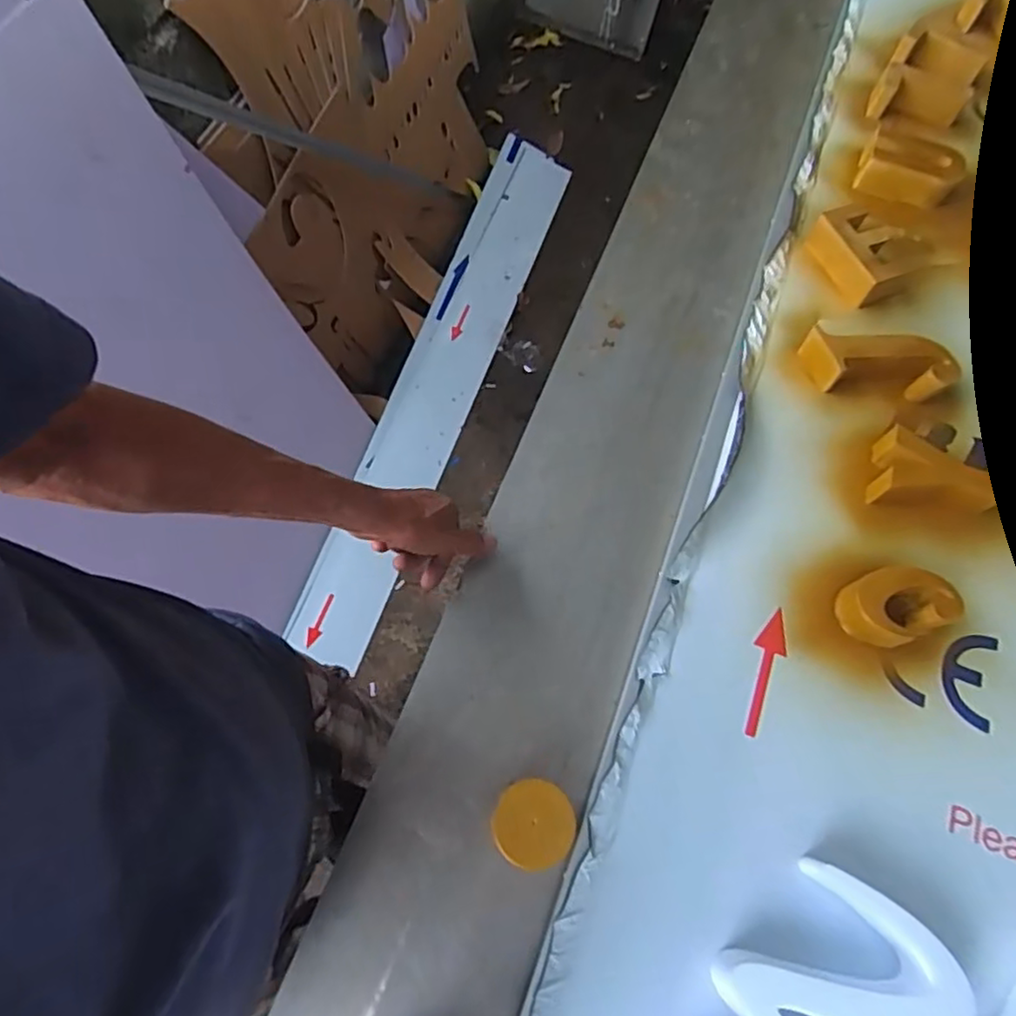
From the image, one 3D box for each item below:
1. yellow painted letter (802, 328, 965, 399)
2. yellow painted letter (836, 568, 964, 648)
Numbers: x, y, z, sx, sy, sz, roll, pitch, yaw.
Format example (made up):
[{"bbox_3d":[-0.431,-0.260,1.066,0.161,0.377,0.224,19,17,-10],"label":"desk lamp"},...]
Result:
[{"bbox_3d":[0.383,-0.150,0.677,0.146,0.046,0.058,11,68,1],"label":"yellow painted letter"},{"bbox_3d":[0.343,0.087,0.578,0.085,0.047,0.066,-18,70,-10],"label":"yellow painted letter"}]

